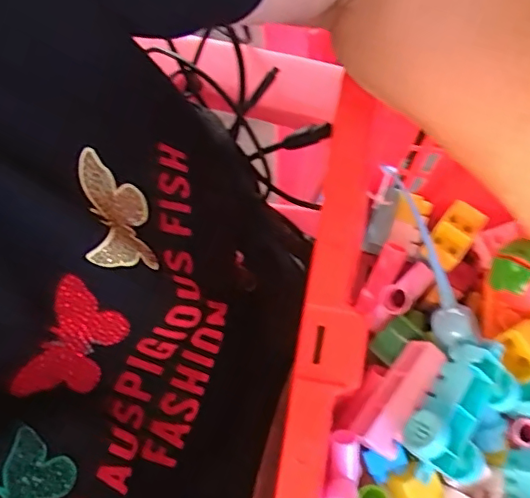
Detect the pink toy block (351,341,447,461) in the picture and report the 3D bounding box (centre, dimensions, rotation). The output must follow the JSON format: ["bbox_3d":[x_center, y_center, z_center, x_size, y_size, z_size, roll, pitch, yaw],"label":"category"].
[{"bbox_3d":[0.082,0.088,0.335,0.024,0.025,0.070,34,81,8],"label":"pink toy block"}]

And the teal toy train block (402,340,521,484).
[{"bbox_3d":[0.114,0.094,0.314,0.050,0.030,0.082,40,82,8],"label":"teal toy train block"}]

